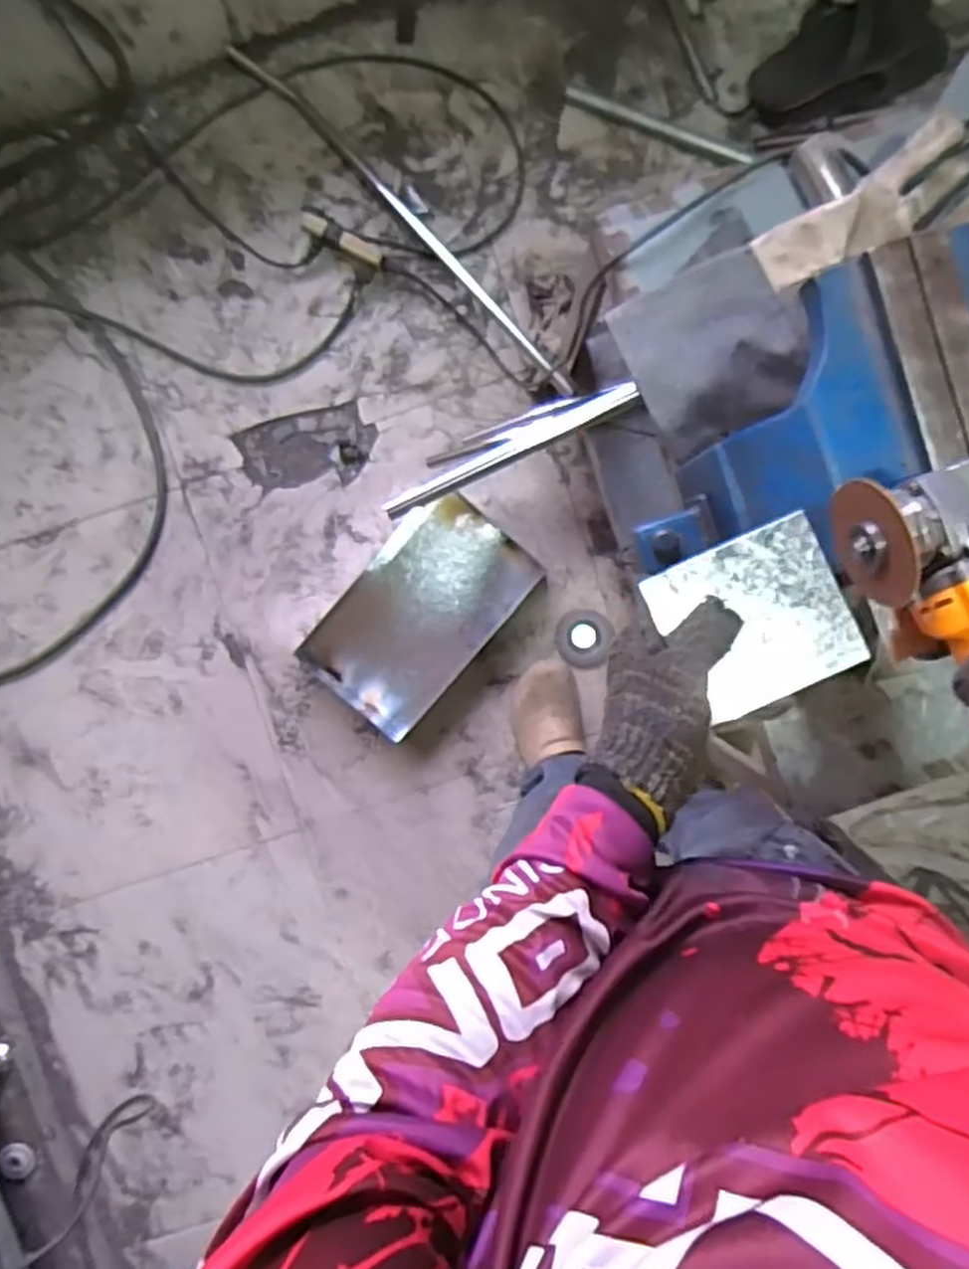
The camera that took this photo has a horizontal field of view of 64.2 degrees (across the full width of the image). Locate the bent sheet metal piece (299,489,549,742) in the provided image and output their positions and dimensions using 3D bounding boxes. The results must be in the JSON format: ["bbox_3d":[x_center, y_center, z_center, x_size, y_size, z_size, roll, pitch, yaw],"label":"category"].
[{"bbox_3d":[-0.103,-0.034,1.256,0.225,0.051,0.363,41,93,-4],"label":"bent sheet metal piece"}]

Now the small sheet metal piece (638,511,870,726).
[{"bbox_3d":[0.169,-0.009,0.482,0.108,0.006,0.102,-25,92,5],"label":"small sheet metal piece"}]

